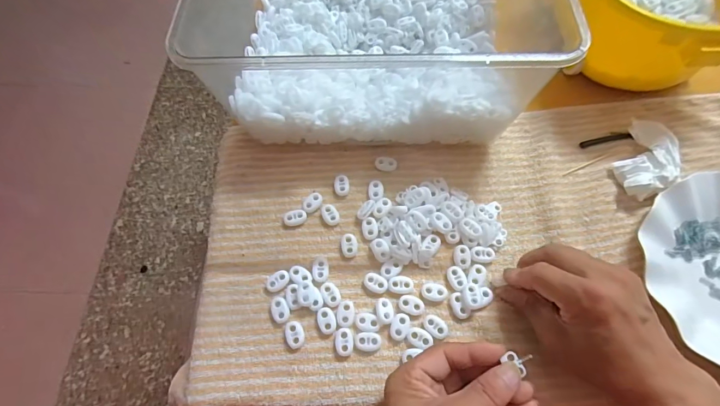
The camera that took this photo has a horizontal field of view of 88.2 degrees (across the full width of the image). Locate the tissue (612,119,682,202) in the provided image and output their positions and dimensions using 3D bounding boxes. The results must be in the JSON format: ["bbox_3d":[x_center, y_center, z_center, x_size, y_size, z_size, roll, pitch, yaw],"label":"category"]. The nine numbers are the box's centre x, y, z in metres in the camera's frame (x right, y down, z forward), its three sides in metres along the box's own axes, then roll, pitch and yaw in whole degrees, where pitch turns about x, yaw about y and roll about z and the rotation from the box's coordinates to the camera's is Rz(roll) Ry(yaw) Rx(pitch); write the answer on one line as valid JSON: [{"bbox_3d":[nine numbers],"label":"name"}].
[{"bbox_3d":[0.283,-0.039,0.367,0.053,0.023,0.081,32,70,14],"label":"tissue"}]

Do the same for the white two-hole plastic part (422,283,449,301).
[{"bbox_3d":[0.067,0.079,0.330,0.023,0.004,0.015,3,66,2],"label":"white two-hole plastic part"}]

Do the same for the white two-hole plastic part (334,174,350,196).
[{"bbox_3d":[-0.018,-0.019,0.377,0.015,0.005,0.022,-4,66,-1],"label":"white two-hole plastic part"}]

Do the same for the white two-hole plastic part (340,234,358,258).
[{"bbox_3d":[-0.010,0.040,0.351,0.015,0.006,0.022,-9,66,-3],"label":"white two-hole plastic part"}]

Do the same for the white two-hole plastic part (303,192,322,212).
[{"bbox_3d":[-0.047,-0.001,0.370,0.014,0.004,0.022,33,70,15],"label":"white two-hole plastic part"}]

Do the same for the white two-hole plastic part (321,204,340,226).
[{"bbox_3d":[-0.029,0.011,0.363,0.014,0.005,0.024,-29,68,-12],"label":"white two-hole plastic part"}]

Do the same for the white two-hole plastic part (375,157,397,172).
[{"bbox_3d":[0.027,-0.041,0.384,0.022,0.004,0.015,10,66,6],"label":"white two-hole plastic part"}]

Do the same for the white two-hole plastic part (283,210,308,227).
[{"bbox_3d":[-0.063,0.014,0.363,0.022,0.005,0.015,-9,66,-3],"label":"white two-hole plastic part"}]

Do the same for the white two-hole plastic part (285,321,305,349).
[{"bbox_3d":[-0.056,0.112,0.318,0.016,0.005,0.023,-12,66,-4],"label":"white two-hole plastic part"}]

